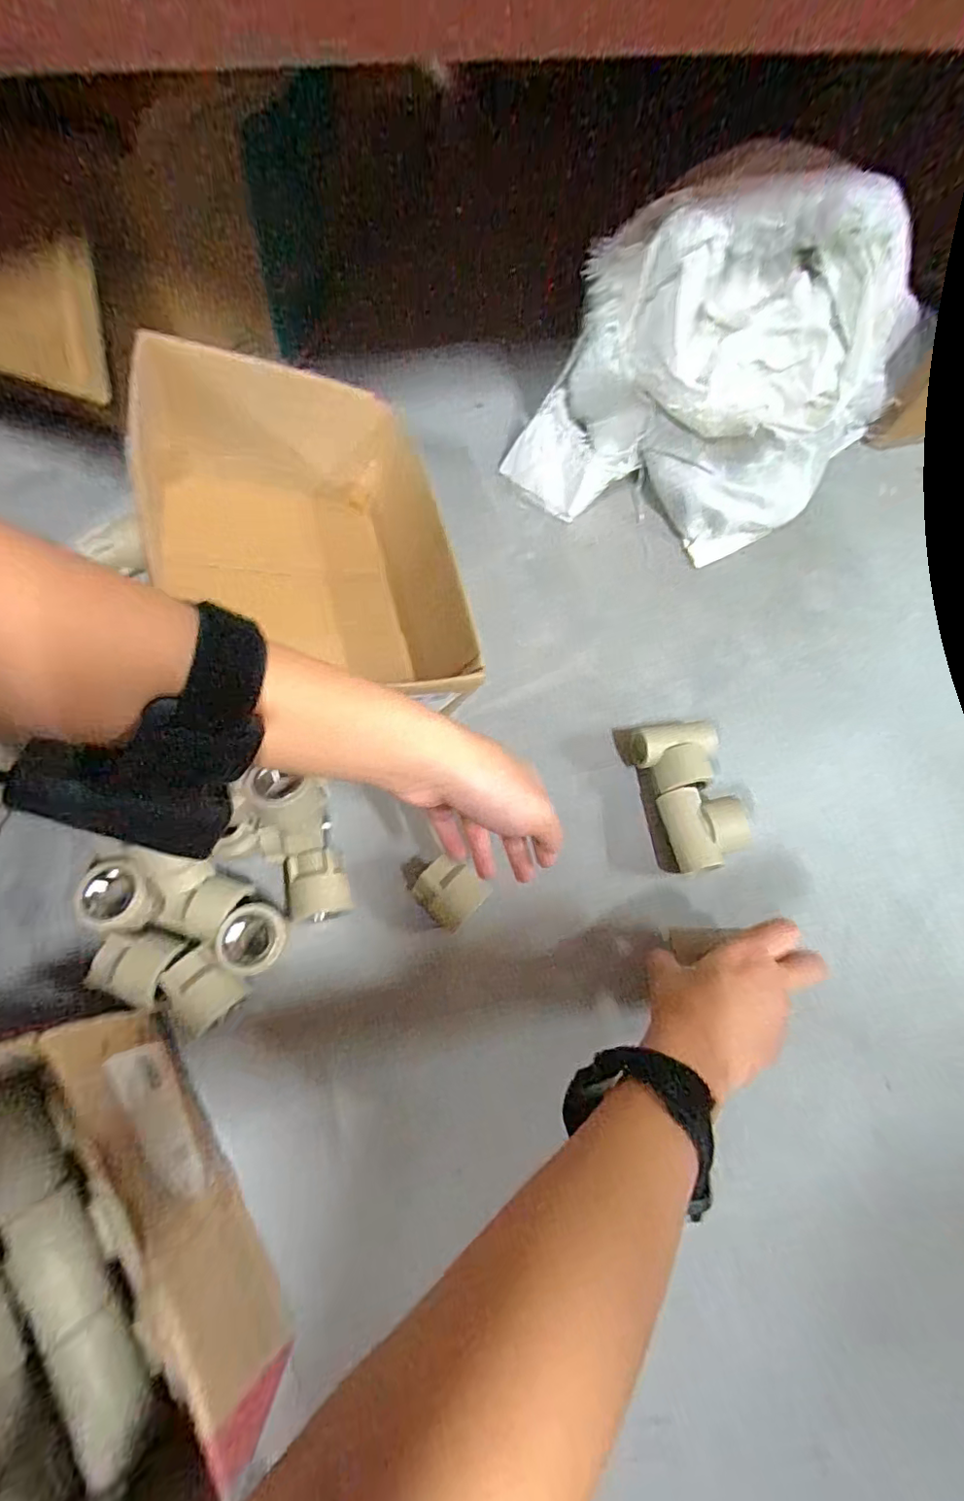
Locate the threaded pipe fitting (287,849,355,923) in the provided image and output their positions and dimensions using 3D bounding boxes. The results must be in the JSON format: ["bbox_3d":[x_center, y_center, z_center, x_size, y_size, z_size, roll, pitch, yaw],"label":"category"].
[{"bbox_3d":[-0.120,0.101,0.403,0.045,0.049,0.049,2,70,-4],"label":"threaded pipe fitting"}]

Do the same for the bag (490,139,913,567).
[{"bbox_3d":[0.198,-0.331,0.485,0.275,0.221,0.217,37,71,9],"label":"bag"}]

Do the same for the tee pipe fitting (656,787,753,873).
[{"bbox_3d":[0.176,0.064,0.434,0.066,0.036,0.065,0,70,-1],"label":"tee pipe fitting"}]

